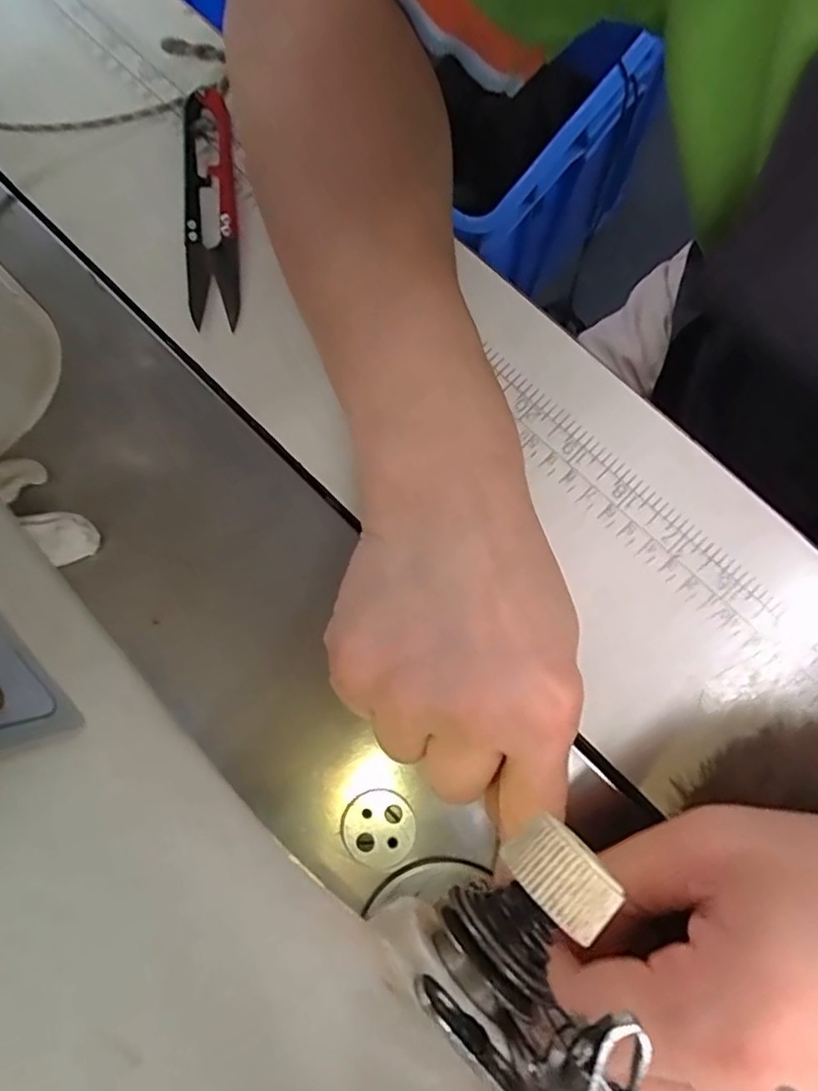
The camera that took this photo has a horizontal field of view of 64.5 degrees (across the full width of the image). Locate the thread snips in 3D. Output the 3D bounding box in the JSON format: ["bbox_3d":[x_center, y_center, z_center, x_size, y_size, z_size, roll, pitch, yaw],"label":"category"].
[{"bbox_3d":[-0.086,-0.148,0.280,0.022,0.014,0.110,-5,81,2],"label":"thread snips"}]

